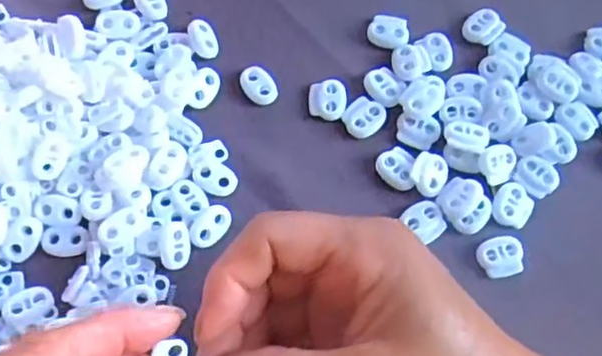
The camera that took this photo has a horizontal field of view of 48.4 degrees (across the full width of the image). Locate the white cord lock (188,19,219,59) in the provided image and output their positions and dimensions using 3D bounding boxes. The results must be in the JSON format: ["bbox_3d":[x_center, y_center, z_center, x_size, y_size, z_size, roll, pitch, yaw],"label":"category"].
[{"bbox_3d":[-0.052,-0.074,0.359,0.013,0.007,0.021,-18,71,-6],"label":"white cord lock"}]

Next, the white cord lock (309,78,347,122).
[{"bbox_3d":[0.014,-0.041,0.351,0.019,0.004,0.021,-6,70,-2],"label":"white cord lock"}]

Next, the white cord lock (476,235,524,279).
[{"bbox_3d":[0.097,0.038,0.323,0.022,0.004,0.019,-13,70,-5],"label":"white cord lock"}]

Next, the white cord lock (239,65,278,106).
[{"bbox_3d":[-0.022,-0.049,0.352,0.017,0.004,0.022,-29,74,-8],"label":"white cord lock"}]

